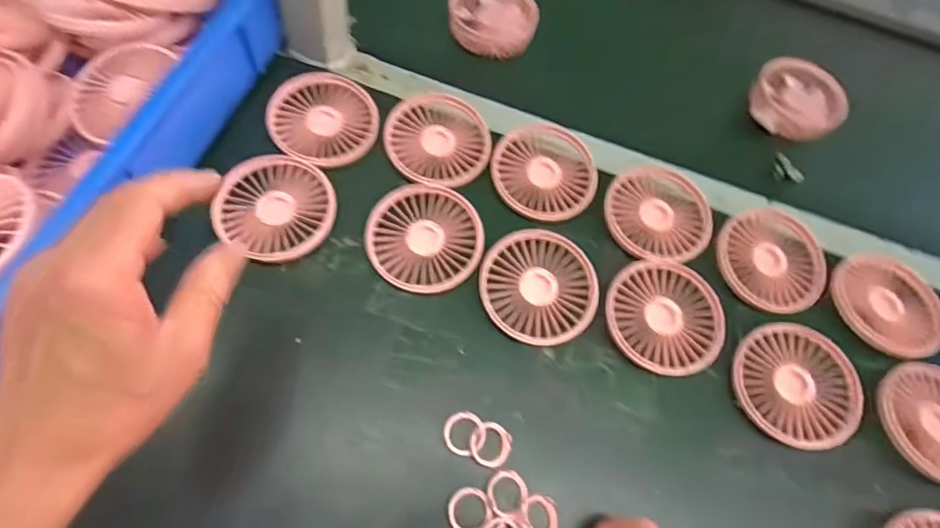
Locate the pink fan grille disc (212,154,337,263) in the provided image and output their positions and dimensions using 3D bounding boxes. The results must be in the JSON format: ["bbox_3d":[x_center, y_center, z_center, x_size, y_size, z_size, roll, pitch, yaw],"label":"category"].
[{"bbox_3d":[-0.149,-0.045,0.392,0.088,0.013,0.083,1,64,-3],"label":"pink fan grille disc"}]

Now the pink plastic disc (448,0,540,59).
[{"bbox_3d":[0.025,-0.262,0.539,0.089,0.031,0.082,3,63,-7],"label":"pink plastic disc"}]

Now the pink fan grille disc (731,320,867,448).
[{"bbox_3d":[0.242,0.088,0.378,0.084,0.016,0.089,3,63,-7],"label":"pink fan grille disc"}]

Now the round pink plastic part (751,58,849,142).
[{"bbox_3d":[0.334,-0.170,0.523,0.085,0.038,0.083,1,64,-3],"label":"round pink plastic part"}]

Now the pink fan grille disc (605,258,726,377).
[{"bbox_3d":[0.150,0.039,0.393,0.088,0.010,0.086,3,63,-7],"label":"pink fan grille disc"}]

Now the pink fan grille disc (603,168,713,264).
[{"bbox_3d":[0.156,-0.043,0.429,0.086,0.009,0.090,3,63,-7],"label":"pink fan grille disc"}]

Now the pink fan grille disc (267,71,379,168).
[{"bbox_3d":[-0.126,-0.125,0.436,0.086,0.011,0.098,-27,70,-20],"label":"pink fan grille disc"}]

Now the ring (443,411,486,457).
[{"bbox_3d":[-0.004,0.115,0.344,0.028,0.007,0.028,3,63,-7],"label":"ring"}]

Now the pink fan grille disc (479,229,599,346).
[{"bbox_3d":[0.052,0.015,0.389,0.087,0.010,0.086,3,63,-7],"label":"pink fan grille disc"}]

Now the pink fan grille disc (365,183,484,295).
[{"bbox_3d":[-0.035,-0.021,0.397,0.087,0.012,0.086,3,63,-7],"label":"pink fan grille disc"}]

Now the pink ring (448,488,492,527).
[{"bbox_3d":[-0.001,0.157,0.323,0.027,0.004,0.027,3,63,-7],"label":"pink ring"}]

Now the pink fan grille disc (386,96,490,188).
[{"bbox_3d":[-0.027,-0.108,0.438,0.086,0.012,0.092,3,63,-7],"label":"pink fan grille disc"}]

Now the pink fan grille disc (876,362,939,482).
[{"bbox_3d":[0.351,0.117,0.376,0.078,0.016,0.089,-9,66,-13],"label":"pink fan grille disc"}]

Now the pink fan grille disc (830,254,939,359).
[{"bbox_3d":[0.342,0.032,0.409,0.081,0.014,0.082,3,63,-7],"label":"pink fan grille disc"}]

